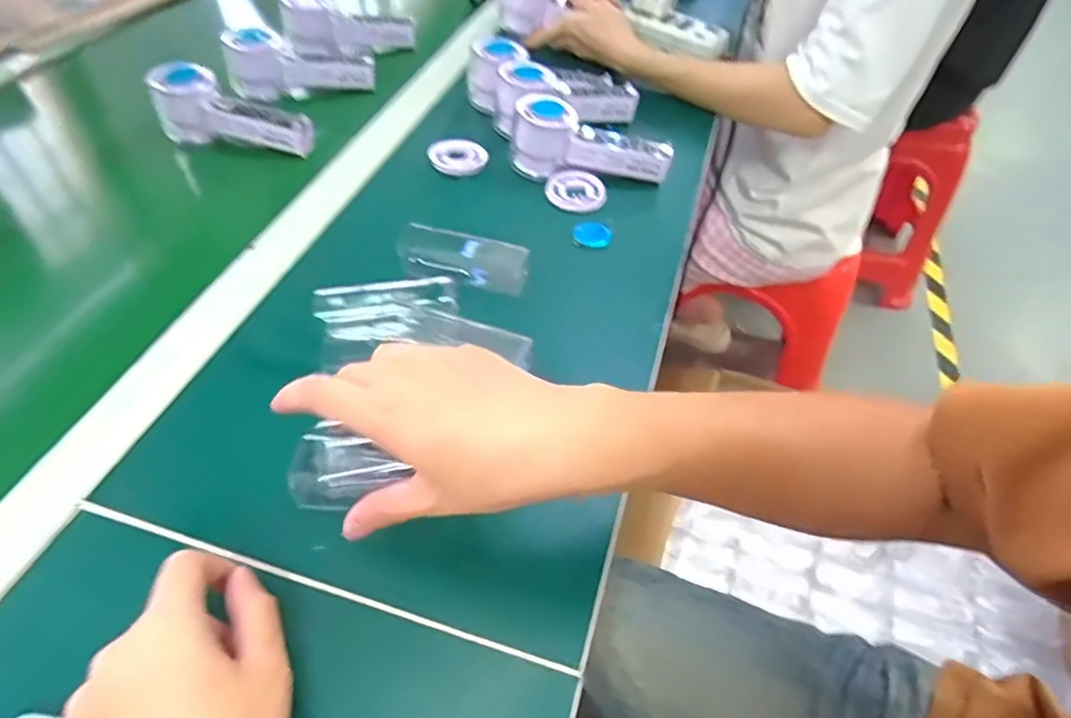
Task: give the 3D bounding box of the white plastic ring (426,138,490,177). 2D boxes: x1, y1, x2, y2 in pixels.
[{"bbox_3d":[-0.077,-0.196,0.618,0.050,0.014,0.048,1,48,-2],"label":"white plastic ring"}]

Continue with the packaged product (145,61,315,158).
[{"bbox_3d":[-0.289,-0.240,0.618,0.148,0.064,0.040,9,48,5],"label":"packaged product"}]

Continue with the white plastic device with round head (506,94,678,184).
[{"bbox_3d":[0.053,-0.201,0.595,0.144,0.059,0.044,12,49,7],"label":"white plastic device with round head"}]

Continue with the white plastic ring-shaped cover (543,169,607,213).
[{"bbox_3d":[0.038,-0.157,0.593,0.056,0.012,0.051,10,48,6],"label":"white plastic ring-shaped cover"}]

